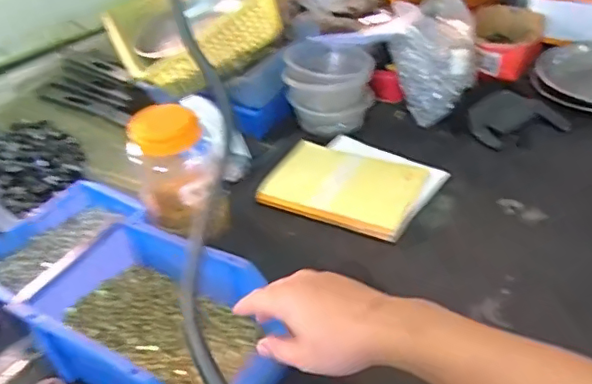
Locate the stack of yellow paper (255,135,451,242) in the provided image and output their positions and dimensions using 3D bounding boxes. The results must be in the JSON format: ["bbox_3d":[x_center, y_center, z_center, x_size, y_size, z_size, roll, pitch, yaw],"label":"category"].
[{"bbox_3d":[0.076,-0.011,0.807,0.227,0.022,0.171,21,46,30],"label":"stack of yellow paper"}]

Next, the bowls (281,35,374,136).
[{"bbox_3d":[0.057,-0.170,0.903,0.127,0.116,0.115,8,41,17],"label":"bowls"}]

